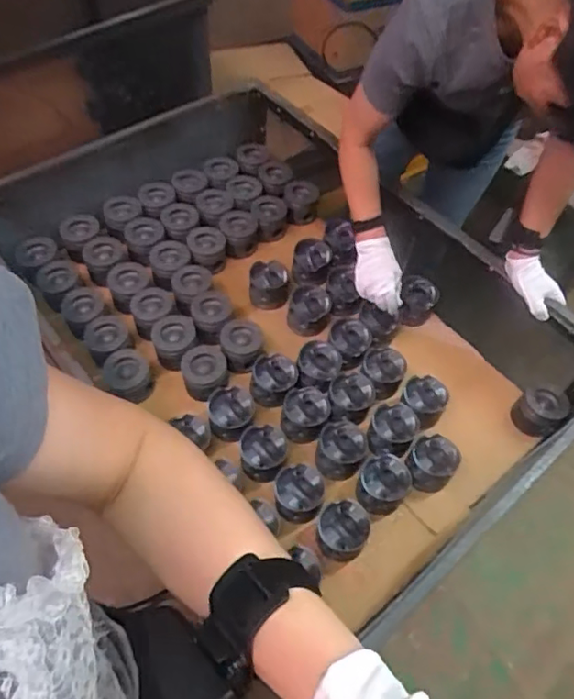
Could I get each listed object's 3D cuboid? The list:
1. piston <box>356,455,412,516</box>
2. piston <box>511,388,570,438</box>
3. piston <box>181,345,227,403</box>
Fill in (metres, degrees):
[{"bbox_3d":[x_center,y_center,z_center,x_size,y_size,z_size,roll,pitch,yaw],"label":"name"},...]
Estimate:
[{"bbox_3d":[0.180,0.259,1.074,0.089,0.087,0.087,2,55,-3],"label":"piston"},{"bbox_3d":[0.506,0.124,1.141,0.084,0.063,0.087,2,55,-3],"label":"piston"},{"bbox_3d":[-0.168,0.049,1.164,0.093,0.079,0.103,-11,57,-12],"label":"piston"}]

